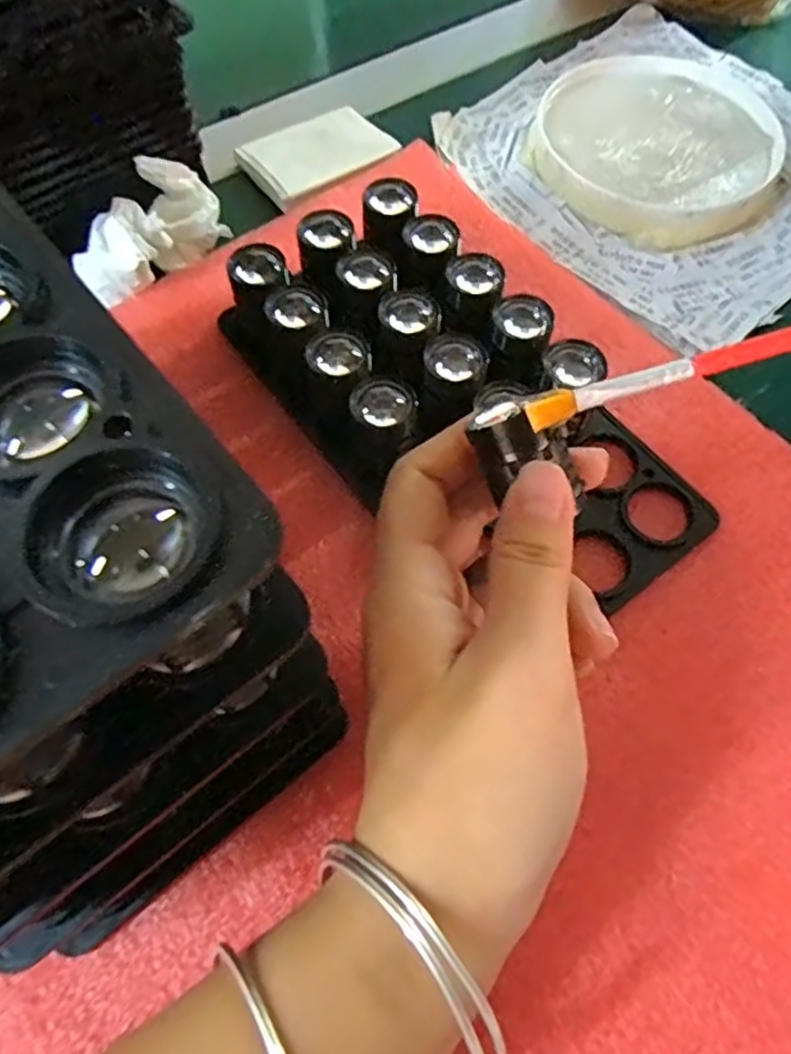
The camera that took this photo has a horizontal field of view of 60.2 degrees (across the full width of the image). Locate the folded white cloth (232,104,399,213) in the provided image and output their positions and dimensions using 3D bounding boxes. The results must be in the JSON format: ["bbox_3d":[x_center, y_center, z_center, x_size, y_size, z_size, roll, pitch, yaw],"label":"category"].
[{"bbox_3d":[-0.038,-0.192,0.348,0.073,0.006,0.052,-31,67,-15],"label":"folded white cloth"}]

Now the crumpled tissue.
[{"bbox_3d":[-0.108,-0.130,0.300,0.032,0.033,0.070,32,67,15],"label":"crumpled tissue"}]

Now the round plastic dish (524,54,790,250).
[{"bbox_3d":[0.134,-0.196,0.349,0.122,0.017,0.120,0,63,0],"label":"round plastic dish"}]

